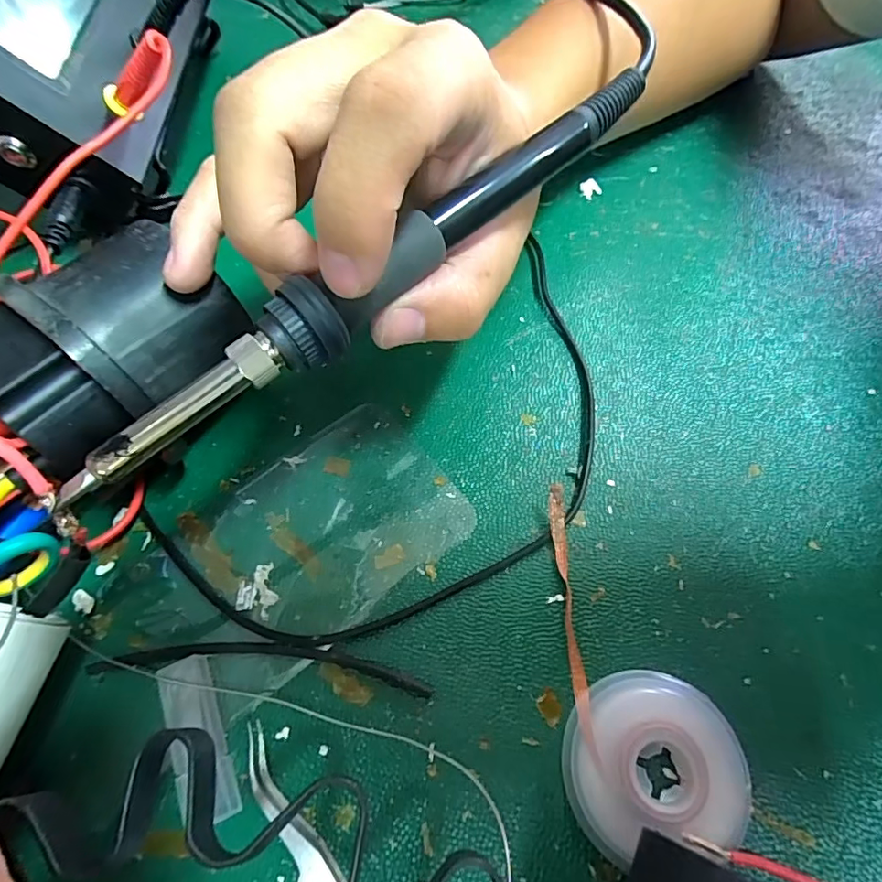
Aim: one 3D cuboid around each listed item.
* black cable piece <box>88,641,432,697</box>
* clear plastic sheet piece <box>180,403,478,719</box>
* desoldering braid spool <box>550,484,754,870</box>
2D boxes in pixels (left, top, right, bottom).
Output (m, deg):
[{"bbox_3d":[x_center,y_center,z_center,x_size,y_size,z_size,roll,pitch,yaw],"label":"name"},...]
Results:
[{"bbox_3d":[-0.058,0.072,0.170,0.109,0.004,0.012,3,62,3],"label":"black cable piece"},{"bbox_3d":[-0.045,0.033,0.190,0.100,0.004,0.069,-36,67,-16],"label":"clear plastic sheet piece"},{"bbox_3d":[0.064,0.068,0.167,0.051,0.010,0.101,1,62,2],"label":"desoldering braid spool"}]

